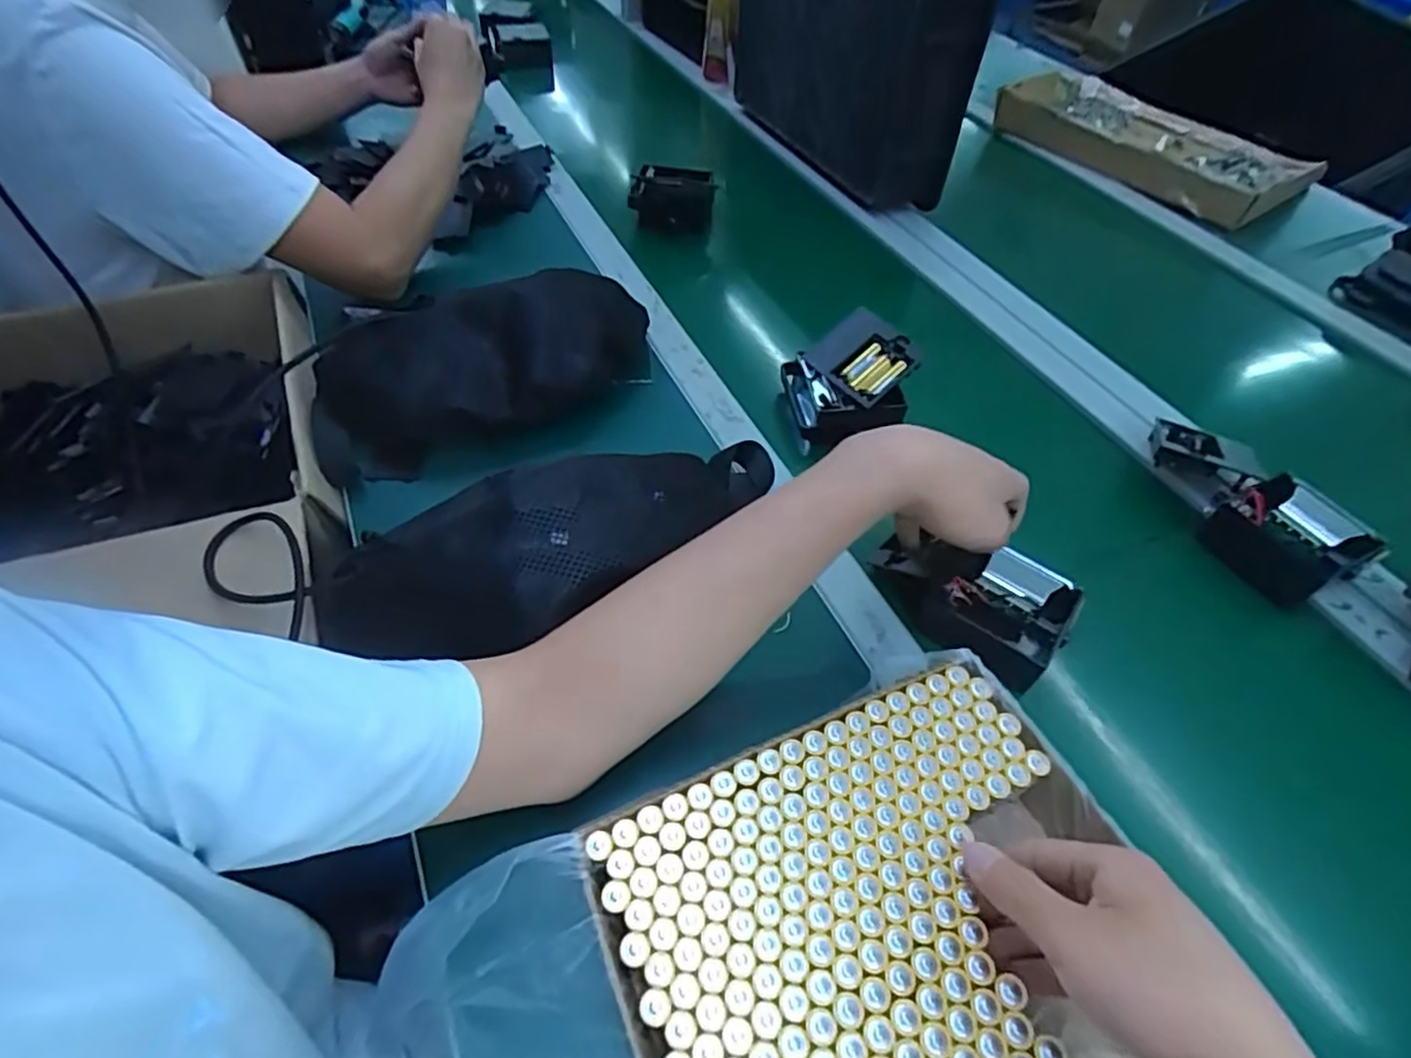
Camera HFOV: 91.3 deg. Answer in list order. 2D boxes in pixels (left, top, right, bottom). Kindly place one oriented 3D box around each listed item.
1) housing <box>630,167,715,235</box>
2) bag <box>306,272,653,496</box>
[{"bbox_3d":[-0.037,-0.410,0.861,0.100,0.062,0.070,11,51,5],"label":"housing"},{"bbox_3d":[-0.186,-0.144,0.598,0.300,0.077,0.139,-20,55,-18],"label":"bag"}]

